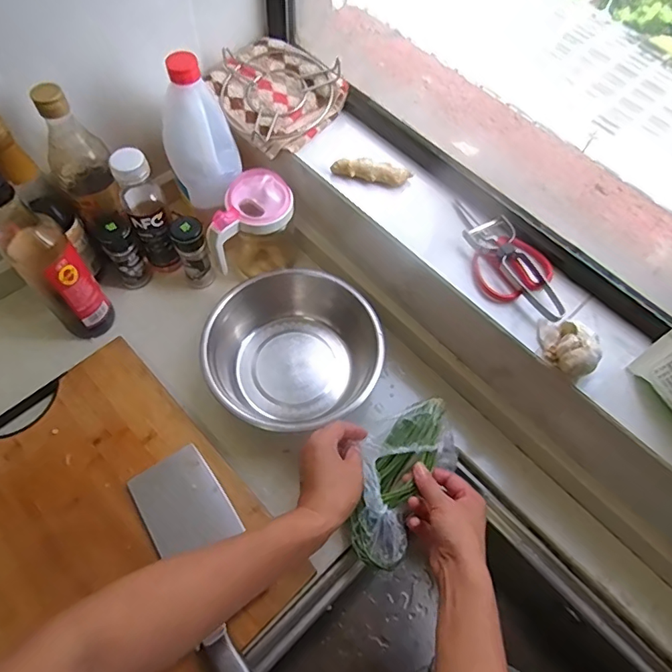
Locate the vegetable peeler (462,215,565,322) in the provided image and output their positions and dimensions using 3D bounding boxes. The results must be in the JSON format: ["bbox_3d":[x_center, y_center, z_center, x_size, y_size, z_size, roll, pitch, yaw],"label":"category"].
[{"bbox_3d":[0.210,-0.079,0.549,0.053,0.020,0.140,-33,67,-19],"label":"vegetable peeler"}]

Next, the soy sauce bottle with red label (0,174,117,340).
[{"bbox_3d":[-0.331,-0.084,0.560,0.068,0.248,0.061,40,66,18],"label":"soy sauce bottle with red label"}]

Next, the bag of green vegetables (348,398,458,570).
[{"bbox_3d":[0.072,0.163,0.560,0.099,0.048,0.185,25,71,11],"label":"bag of green vegetables"}]

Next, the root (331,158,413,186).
[{"bbox_3d":[0.044,-0.204,0.606,0.098,0.020,0.021,7,61,1],"label":"root"}]

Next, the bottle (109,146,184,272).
[{"bbox_3d":[-0.246,-0.159,0.640,0.047,0.193,0.054,-15,62,-11],"label":"bottle"}]

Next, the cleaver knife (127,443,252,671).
[{"bbox_3d":[-0.116,0.250,0.496,0.085,0.015,0.296,-30,66,-18],"label":"cleaver knife"}]

